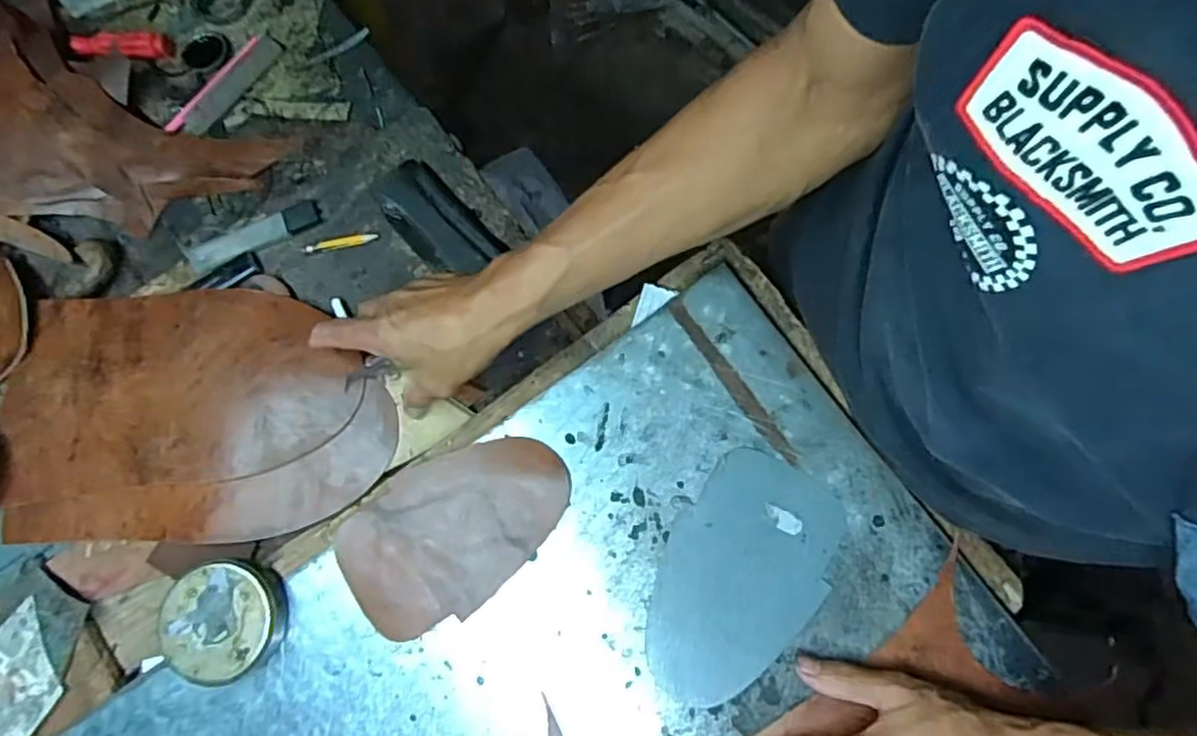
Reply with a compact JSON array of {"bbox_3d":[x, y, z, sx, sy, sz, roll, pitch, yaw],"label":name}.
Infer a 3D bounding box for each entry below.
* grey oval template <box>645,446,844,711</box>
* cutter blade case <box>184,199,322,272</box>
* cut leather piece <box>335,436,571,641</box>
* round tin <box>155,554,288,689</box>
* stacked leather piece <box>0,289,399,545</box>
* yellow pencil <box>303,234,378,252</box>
[{"bbox_3d":[0.092,0.139,0.443,0.099,0.004,0.164,34,84,10],"label":"grey oval template"},{"bbox_3d":[-0.289,-0.111,0.551,0.115,0.009,0.028,-21,73,-4],"label":"cutter blade case"},{"bbox_3d":[-0.099,0.110,0.462,0.163,0.006,0.101,-31,81,-2],"label":"cut leather piece"},{"bbox_3d":[-0.253,0.171,0.450,0.074,0.030,0.075,-1,73,2],"label":"round tin"},{"bbox_3d":[-0.311,0.034,0.509,0.305,0.025,0.189,0,73,2],"label":"stacked leather piece"},{"bbox_3d":[-0.213,-0.102,0.547,0.061,0.006,0.009,-11,73,-1],"label":"yellow pencil"}]

